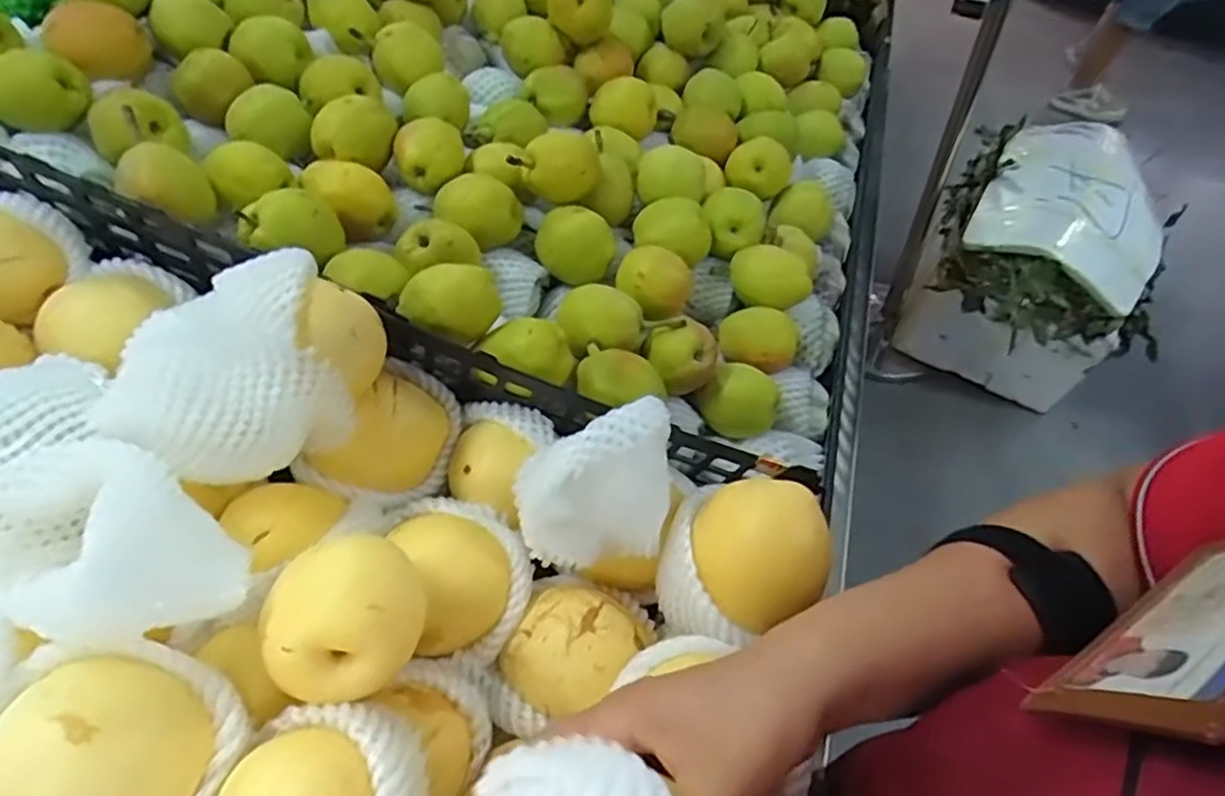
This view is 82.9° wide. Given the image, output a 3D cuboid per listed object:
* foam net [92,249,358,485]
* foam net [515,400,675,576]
[{"bbox_3d":[-0.211,-0.015,0.385,0.109,0.065,0.101,-18,52,-12],"label":"foam net"},{"bbox_3d":[-0.010,0.055,0.413,0.093,0.101,0.049,-11,51,-6],"label":"foam net"}]

